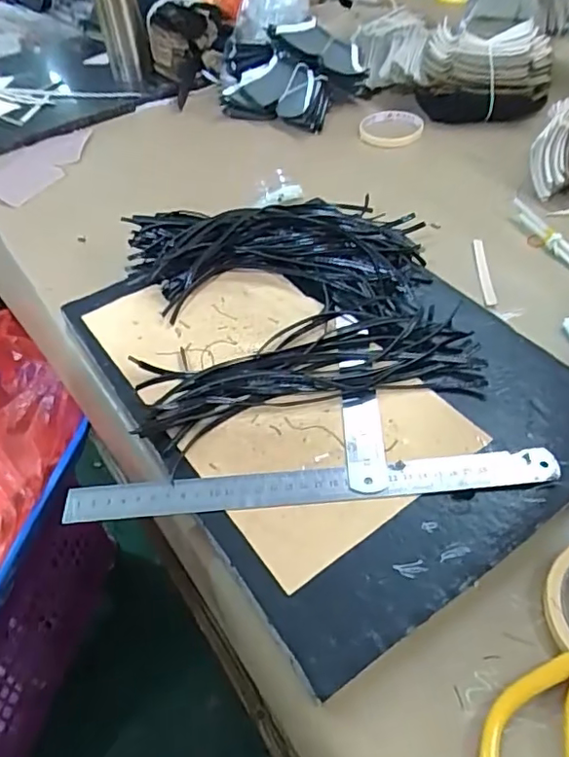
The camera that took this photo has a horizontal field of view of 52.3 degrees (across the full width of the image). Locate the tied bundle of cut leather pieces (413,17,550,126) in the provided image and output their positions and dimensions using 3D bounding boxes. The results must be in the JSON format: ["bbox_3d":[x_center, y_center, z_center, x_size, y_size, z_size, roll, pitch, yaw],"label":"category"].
[{"bbox_3d":[0.270,-0.411,0.783,0.162,0.097,0.119,12,48,14],"label":"tied bundle of cut leather pieces"}]

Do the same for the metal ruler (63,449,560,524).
[{"bbox_3d":[0.017,0.071,0.385,0.319,0.006,0.024,-5,54,0],"label":"metal ruler"}]

